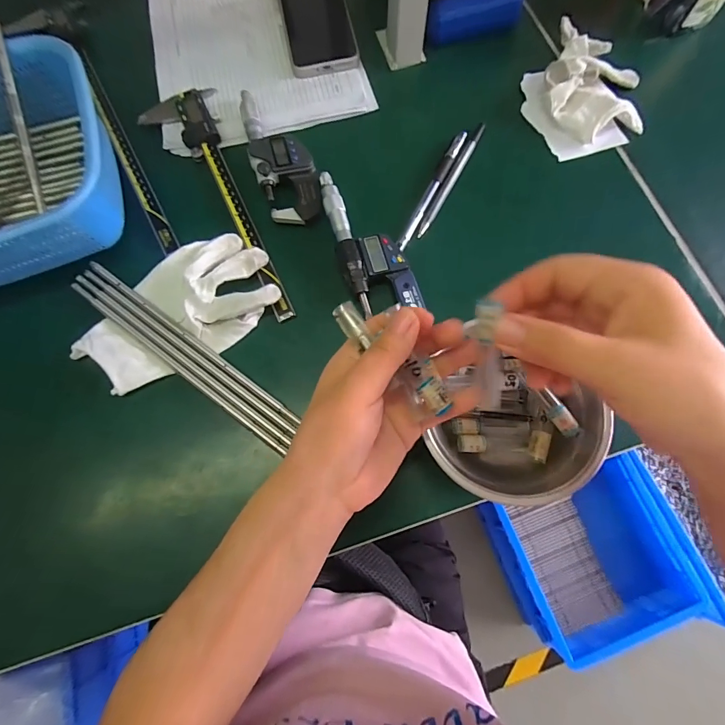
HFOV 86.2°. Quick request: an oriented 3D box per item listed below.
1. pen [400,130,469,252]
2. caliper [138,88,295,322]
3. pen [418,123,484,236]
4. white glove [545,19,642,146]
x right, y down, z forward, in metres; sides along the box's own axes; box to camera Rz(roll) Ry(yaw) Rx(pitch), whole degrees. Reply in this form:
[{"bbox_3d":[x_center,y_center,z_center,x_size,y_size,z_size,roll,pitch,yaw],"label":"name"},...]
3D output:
[{"bbox_3d":[0.066,-0.165,0.366,0.011,0.010,0.138,27,76,8],"label":"pen"},{"bbox_3d":[-0.144,-0.154,0.366,0.071,0.024,0.276,-22,75,-6],"label":"caliper"},{"bbox_3d":[0.085,-0.175,0.370,0.010,0.012,0.134,28,76,8],"label":"pen"},{"bbox_3d":[0.233,-0.278,0.389,0.094,0.030,0.125,11,74,4],"label":"white glove"}]

